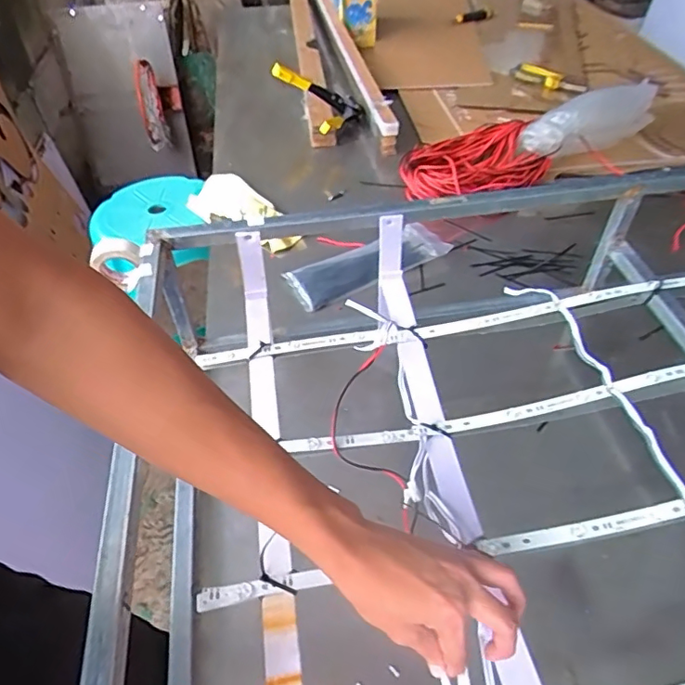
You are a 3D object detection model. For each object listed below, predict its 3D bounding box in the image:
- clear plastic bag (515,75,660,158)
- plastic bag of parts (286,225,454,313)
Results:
[{"bbox_3d":[0.477,-0.420,1.032,0.306,0.099,0.049,-20,50,-18],"label":"clear plastic bag"},{"bbox_3d":[0.043,-0.131,0.881,0.265,0.033,0.104,-25,52,-22],"label":"plastic bag of parts"}]

